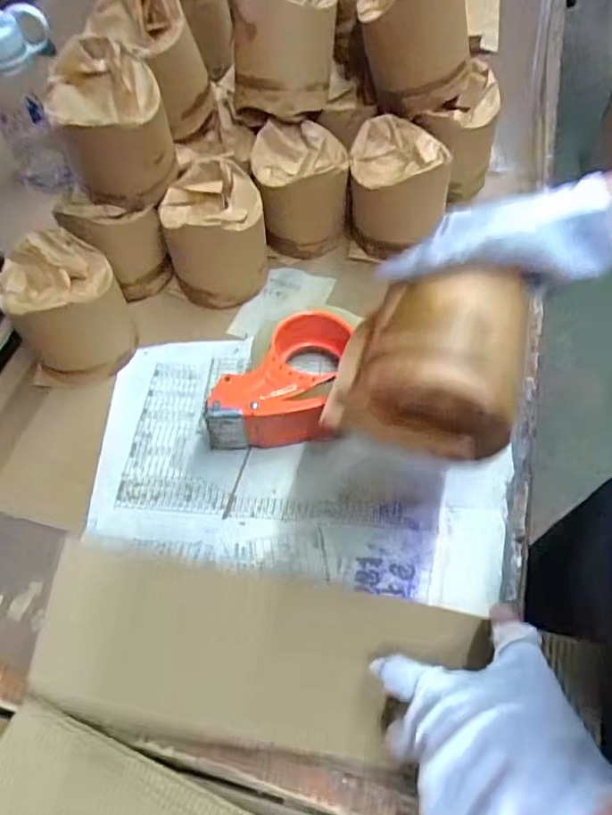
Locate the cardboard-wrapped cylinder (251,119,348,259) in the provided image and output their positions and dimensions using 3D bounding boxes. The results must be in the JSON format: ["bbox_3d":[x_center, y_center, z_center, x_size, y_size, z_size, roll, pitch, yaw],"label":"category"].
[{"bbox_3d":[-0.004,-0.244,0.635,0.094,0.112,0.101,-6,59,1],"label":"cardboard-wrapped cylinder"}]

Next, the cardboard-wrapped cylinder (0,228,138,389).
[{"bbox_3d":[-0.234,-0.094,0.553,0.113,0.105,0.101,-30,62,-13],"label":"cardboard-wrapped cylinder"}]

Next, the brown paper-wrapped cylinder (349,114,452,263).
[{"bbox_3d":[0.098,-0.240,0.624,0.098,0.113,0.098,0,59,4],"label":"brown paper-wrapped cylinder"}]

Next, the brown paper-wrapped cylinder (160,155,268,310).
[{"bbox_3d":[-0.095,-0.185,0.607,0.100,0.107,0.105,-8,59,-1],"label":"brown paper-wrapped cylinder"}]

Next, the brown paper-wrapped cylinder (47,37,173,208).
[{"bbox_3d":[-0.181,-0.264,0.544,0.095,0.116,0.103,-15,61,-6],"label":"brown paper-wrapped cylinder"}]

